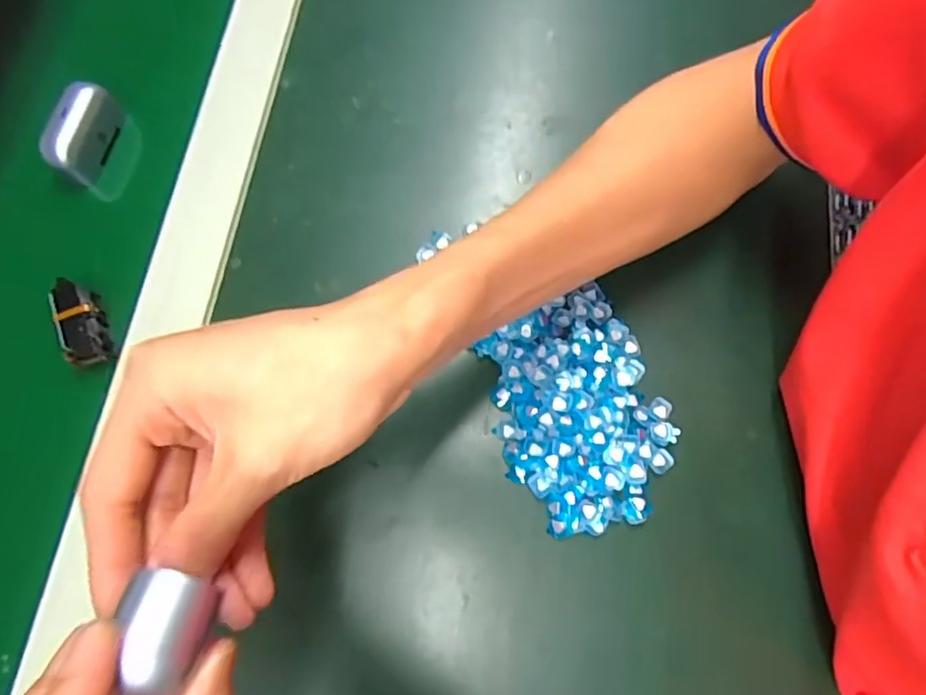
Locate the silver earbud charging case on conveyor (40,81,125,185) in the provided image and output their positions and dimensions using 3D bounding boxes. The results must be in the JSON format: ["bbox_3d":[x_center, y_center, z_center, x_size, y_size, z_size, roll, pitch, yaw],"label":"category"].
[{"bbox_3d":[-0.231,-0.131,0.363,0.019,0.033,0.052,17,74,6],"label":"silver earbud charging case on conveyor"}]

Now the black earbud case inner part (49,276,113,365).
[{"bbox_3d":[-0.213,-0.016,0.332,0.023,0.015,0.053,-18,74,-5],"label":"black earbud case inner part"}]

